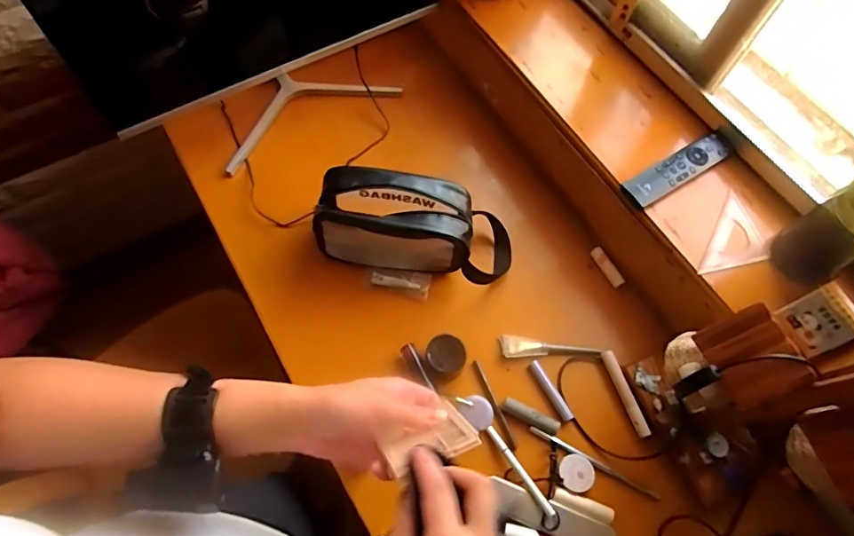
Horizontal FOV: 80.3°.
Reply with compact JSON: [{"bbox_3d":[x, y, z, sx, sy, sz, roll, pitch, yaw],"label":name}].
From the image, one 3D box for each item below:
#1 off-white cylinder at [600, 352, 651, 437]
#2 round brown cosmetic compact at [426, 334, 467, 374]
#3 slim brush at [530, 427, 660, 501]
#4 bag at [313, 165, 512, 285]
[{"bbox_3d":[0.262,0.166,0.673,0.015,0.018,0.115,-14,67,-8],"label":"off-white cylinder"},{"bbox_3d":[0.026,0.118,0.673,0.051,0.045,0.048,1,66,-1],"label":"round brown cosmetic compact"},{"bbox_3d":[0.210,0.244,0.637,0.167,0.011,0.009,28,68,10],"label":"slim brush"},{"bbox_3d":[-0.014,-0.062,0.703,0.264,0.119,0.107,10,66,3],"label":"bag"}]

